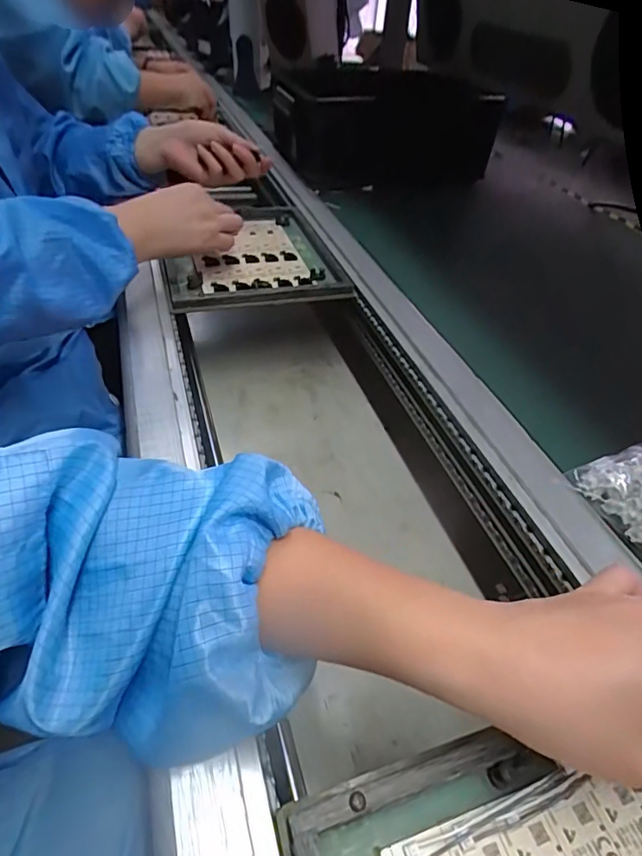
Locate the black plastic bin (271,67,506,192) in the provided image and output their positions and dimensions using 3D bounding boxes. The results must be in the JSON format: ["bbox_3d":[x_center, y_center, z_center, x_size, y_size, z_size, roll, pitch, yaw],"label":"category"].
[{"bbox_3d":[0.105,-0.497,0.820,0.328,0.127,0.192,-12,46,-17],"label":"black plastic bin"}]

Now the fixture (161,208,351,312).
[{"bbox_3d":[-0.096,-0.225,0.625,0.208,0.022,0.269,-10,46,-16],"label":"fixture"}]

